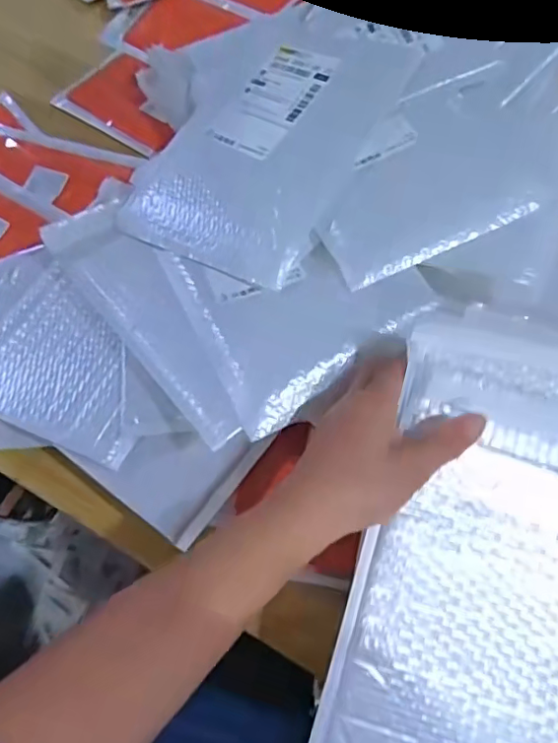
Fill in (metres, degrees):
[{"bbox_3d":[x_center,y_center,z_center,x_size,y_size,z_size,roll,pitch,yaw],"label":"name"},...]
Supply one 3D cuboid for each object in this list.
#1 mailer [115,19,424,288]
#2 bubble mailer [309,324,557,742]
[{"bbox_3d":[-0.009,-0.211,0.497,0.175,0.014,0.273,26,76,19],"label":"mailer"},{"bbox_3d":[0.141,0.122,0.348,0.177,0.012,0.301,17,78,-1],"label":"bubble mailer"}]

